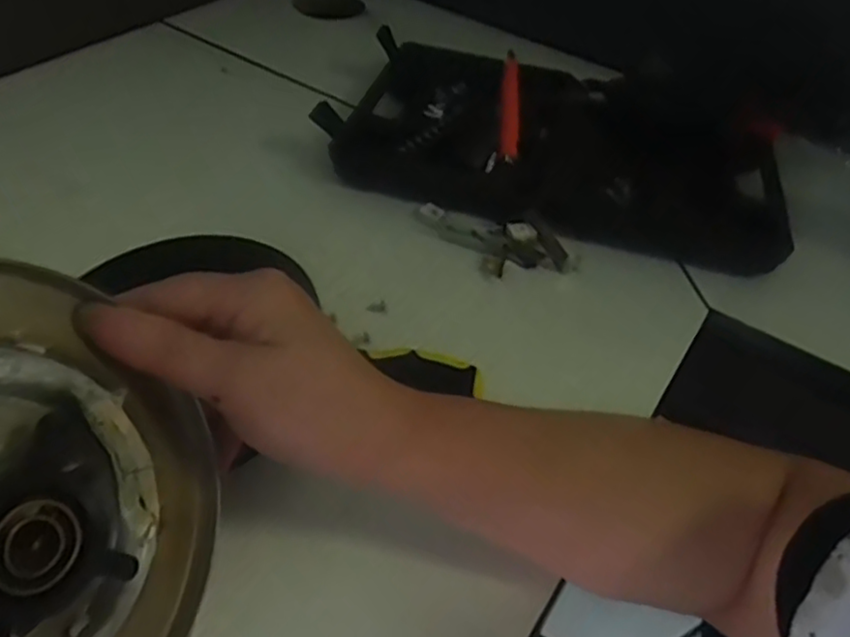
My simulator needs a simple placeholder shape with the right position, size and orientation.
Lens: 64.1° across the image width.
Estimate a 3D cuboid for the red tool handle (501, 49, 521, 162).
[{"bbox_3d":[0.074,-0.186,0.582,0.015,0.018,0.168,9,45,0],"label":"red tool handle"}]

